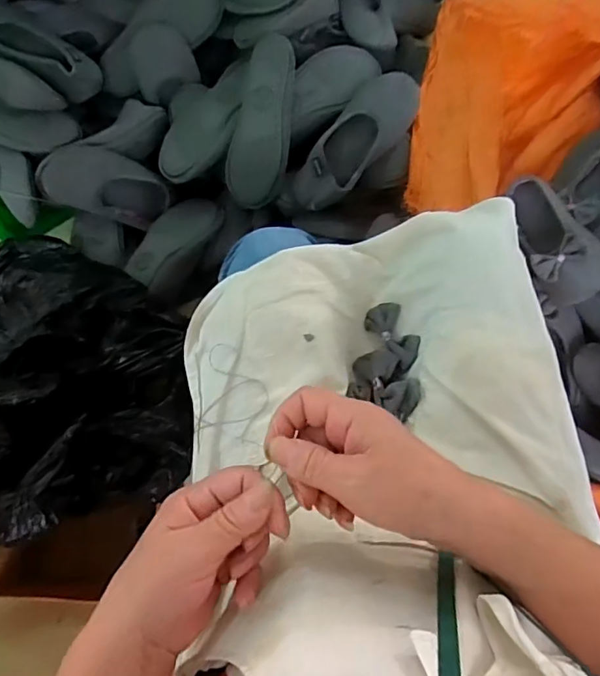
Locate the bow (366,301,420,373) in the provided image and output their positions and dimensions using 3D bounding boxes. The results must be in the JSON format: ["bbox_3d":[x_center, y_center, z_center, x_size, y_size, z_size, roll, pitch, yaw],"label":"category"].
[{"bbox_3d":[0.097,-0.005,0.540,0.034,0.024,0.078,-25,60,-7],"label":"bow"}]

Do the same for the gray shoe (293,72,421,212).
[{"bbox_3d":[0.085,-0.310,0.822,0.096,0.060,0.249,44,95,14],"label":"gray shoe"}]

